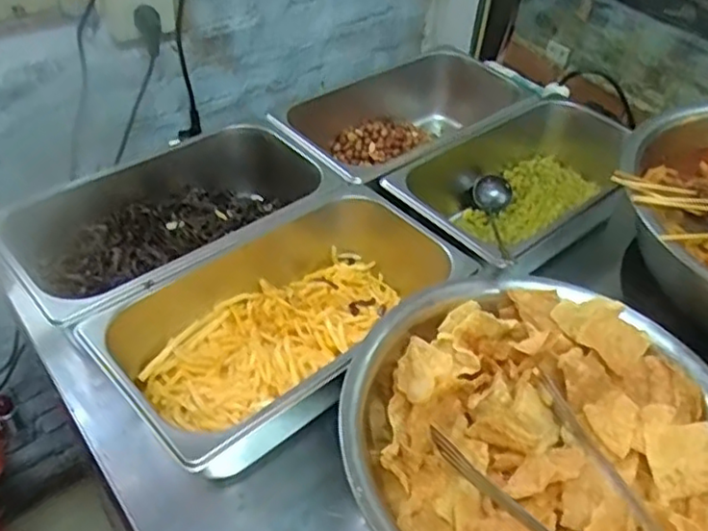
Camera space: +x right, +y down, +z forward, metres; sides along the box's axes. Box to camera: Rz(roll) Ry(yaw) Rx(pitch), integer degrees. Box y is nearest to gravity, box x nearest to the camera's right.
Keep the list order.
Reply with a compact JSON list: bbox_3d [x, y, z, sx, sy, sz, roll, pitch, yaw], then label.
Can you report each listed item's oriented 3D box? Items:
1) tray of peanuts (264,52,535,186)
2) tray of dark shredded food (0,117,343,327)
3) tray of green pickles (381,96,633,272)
[{"bbox_3d":[0.079,-0.182,0.865,0.329,0.089,0.166,-32,55,-31],"label":"tray of peanuts"},{"bbox_3d":[-0.180,-0.039,0.702,0.328,0.093,0.191,-28,53,-28],"label":"tray of dark shredded food"},{"bbox_3d":[0.203,-0.090,0.797,0.194,0.100,0.337,36,53,28],"label":"tray of green pickles"}]

